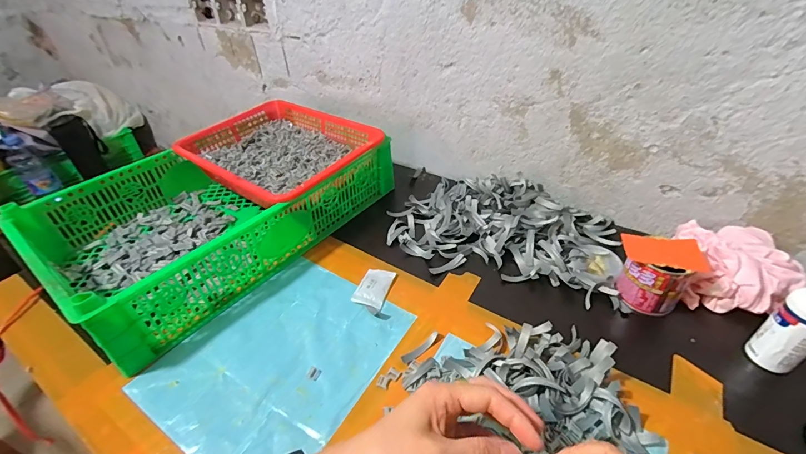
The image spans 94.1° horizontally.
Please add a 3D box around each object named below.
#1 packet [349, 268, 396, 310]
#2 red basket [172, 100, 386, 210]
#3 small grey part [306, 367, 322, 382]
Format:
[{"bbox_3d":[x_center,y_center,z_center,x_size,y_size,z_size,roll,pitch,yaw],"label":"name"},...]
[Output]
[{"bbox_3d":[-0.036,0.078,0.493,0.039,0.010,0.066,10,39,16],"label":"packet"},{"bbox_3d":[-0.203,-0.124,0.640,0.302,0.068,0.244,24,45,30],"label":"red basket"},{"bbox_3d":[-0.095,0.157,0.402,0.013,0.004,0.013,13,40,20],"label":"small grey part"}]

